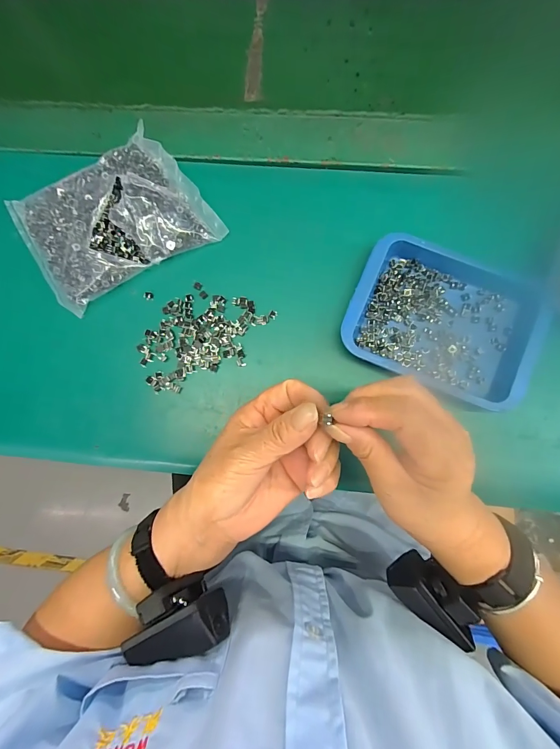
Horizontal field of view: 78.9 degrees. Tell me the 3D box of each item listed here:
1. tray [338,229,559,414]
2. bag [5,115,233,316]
[{"bbox_3d":[0.144,-0.050,0.299,0.158,0.023,0.123,22,85,5],"label":"tray"},{"bbox_3d":[-0.158,-0.148,0.315,0.168,0.034,0.125,-31,83,0],"label":"bag"}]

